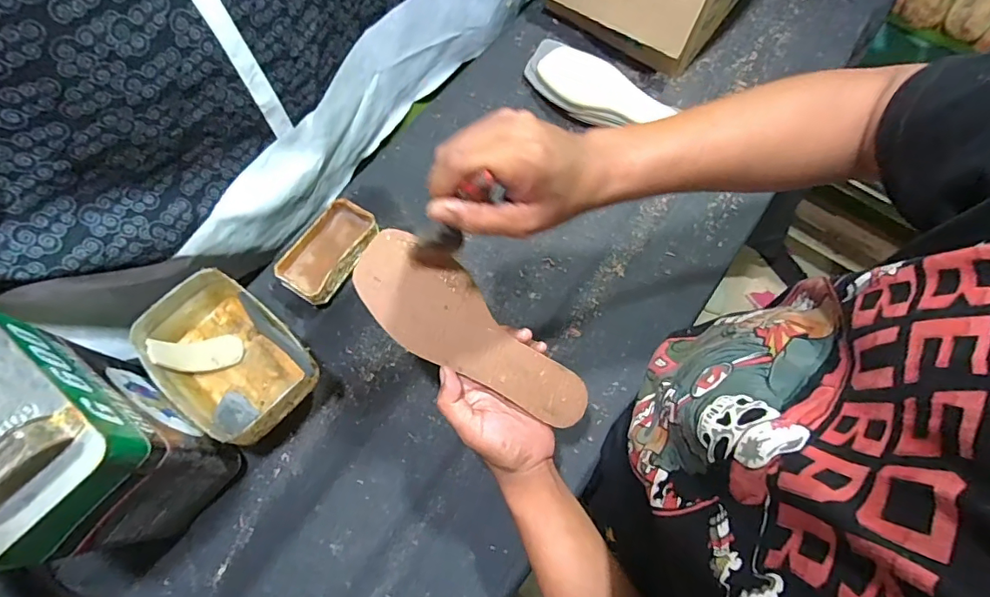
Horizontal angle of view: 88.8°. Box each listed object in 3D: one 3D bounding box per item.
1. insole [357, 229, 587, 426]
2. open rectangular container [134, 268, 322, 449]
[{"bbox_3d":[-0.017,0.034,0.447,0.237,0.014,0.080,36,72,-8],"label":"insole"},{"bbox_3d":[-0.288,0.065,0.556,0.185,0.072,0.127,39,73,11],"label":"open rectangular container"}]

